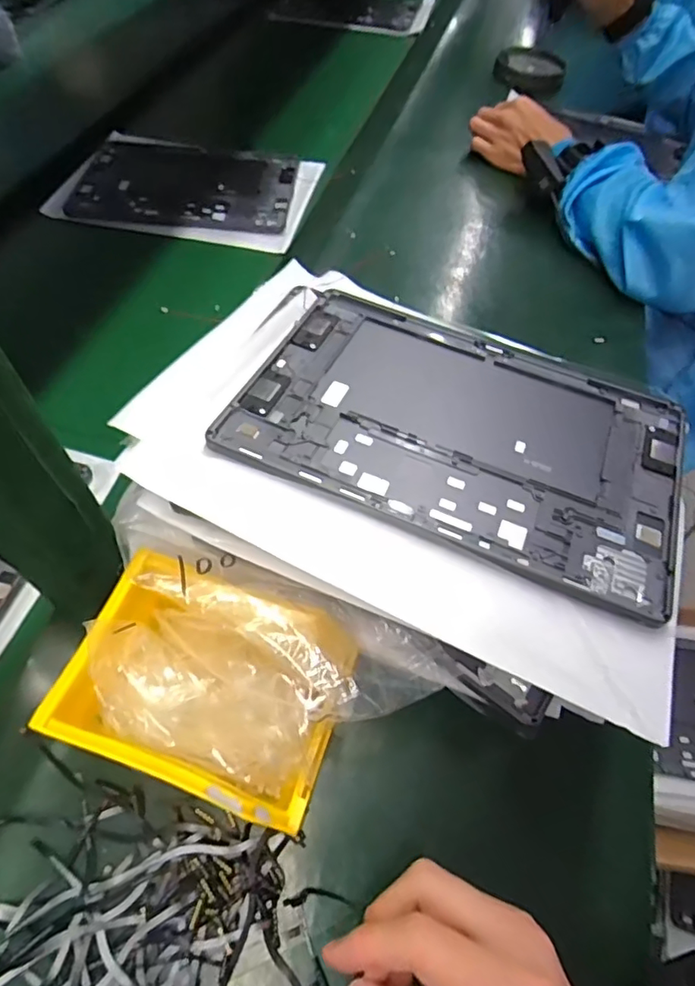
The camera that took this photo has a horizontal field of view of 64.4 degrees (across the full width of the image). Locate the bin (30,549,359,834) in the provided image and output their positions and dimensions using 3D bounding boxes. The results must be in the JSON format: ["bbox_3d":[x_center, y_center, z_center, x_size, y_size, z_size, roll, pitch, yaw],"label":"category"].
[{"bbox_3d":[-0.072,0.110,0.312,0.141,0.076,0.111,18,58,10],"label":"bin"}]

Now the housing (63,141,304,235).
[{"bbox_3d":[-0.192,-0.377,0.676,0.256,0.008,0.174,6,57,2],"label":"housing"}]

